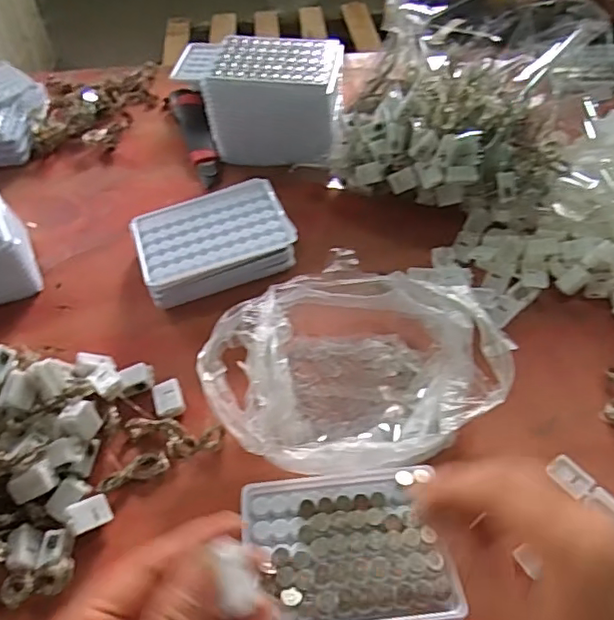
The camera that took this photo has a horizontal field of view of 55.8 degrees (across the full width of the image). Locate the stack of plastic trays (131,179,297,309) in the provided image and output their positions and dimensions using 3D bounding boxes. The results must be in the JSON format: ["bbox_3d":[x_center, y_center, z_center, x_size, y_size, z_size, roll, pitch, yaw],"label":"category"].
[{"bbox_3d":[-0.084,-0.057,0.527,0.134,0.049,0.103,-20,53,-13],"label":"stack of plastic trays"}]

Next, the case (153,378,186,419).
[{"bbox_3d":[-0.106,0.068,0.444,0.022,0.012,0.028,-19,53,-12],"label":"case"}]

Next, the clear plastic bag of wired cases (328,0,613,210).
[{"bbox_3d":[0.153,-0.193,0.548,0.240,0.158,0.161,14,53,14],"label":"clear plastic bag of wired cases"}]

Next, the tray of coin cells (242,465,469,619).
[{"bbox_3d":[0.026,0.152,0.367,0.119,0.022,0.096,-8,51,-3],"label":"tray of coin cells"}]

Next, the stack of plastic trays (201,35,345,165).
[{"bbox_3d":[-0.031,-0.217,0.616,0.134,0.099,0.099,3,52,5],"label":"stack of plastic trays"}]

